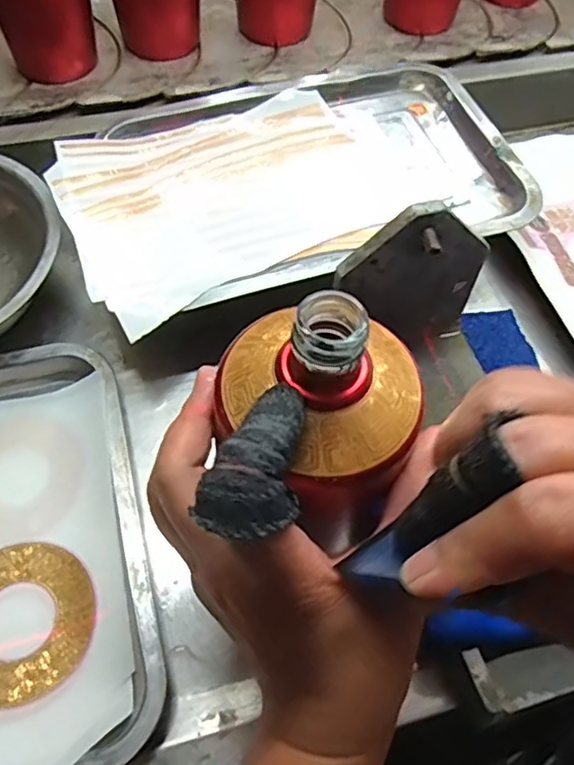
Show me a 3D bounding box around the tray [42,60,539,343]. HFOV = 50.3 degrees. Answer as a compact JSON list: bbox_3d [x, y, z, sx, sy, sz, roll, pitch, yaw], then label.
[{"bbox_3d":[0.004,-0.148,0.470,0.334,0.053,0.233,-23,64,-15],"label":"tray"}]

